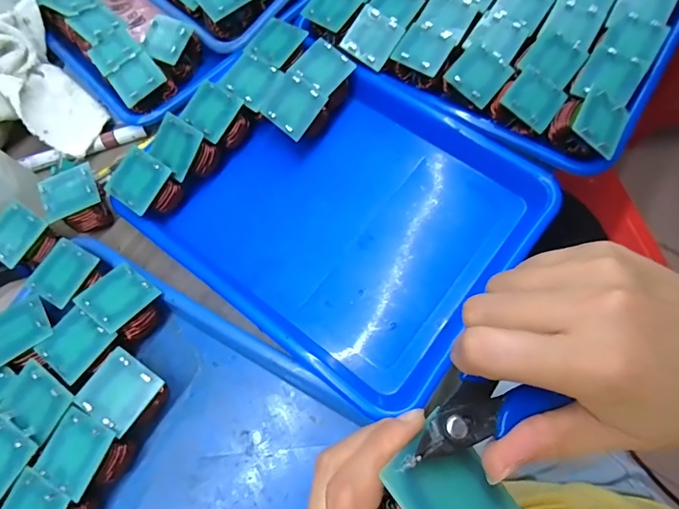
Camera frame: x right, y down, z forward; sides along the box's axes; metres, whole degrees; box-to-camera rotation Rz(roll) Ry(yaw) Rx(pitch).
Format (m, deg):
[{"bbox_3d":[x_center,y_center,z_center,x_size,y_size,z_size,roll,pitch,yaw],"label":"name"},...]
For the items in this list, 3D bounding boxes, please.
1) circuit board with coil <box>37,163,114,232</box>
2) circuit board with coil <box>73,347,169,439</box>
[{"bbox_3d":[-0.231,-0.048,0.388,0.047,0.043,0.041,-29,71,-6],"label":"circuit board with coil"},{"bbox_3d":[-0.157,0.104,0.327,0.046,0.042,0.046,31,75,14],"label":"circuit board with coil"}]

